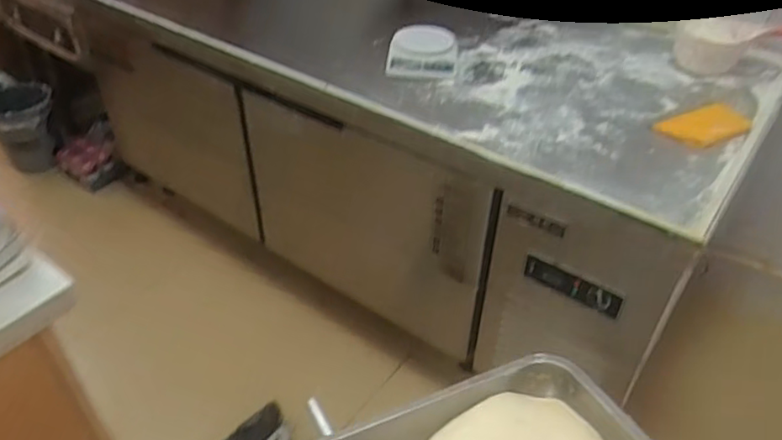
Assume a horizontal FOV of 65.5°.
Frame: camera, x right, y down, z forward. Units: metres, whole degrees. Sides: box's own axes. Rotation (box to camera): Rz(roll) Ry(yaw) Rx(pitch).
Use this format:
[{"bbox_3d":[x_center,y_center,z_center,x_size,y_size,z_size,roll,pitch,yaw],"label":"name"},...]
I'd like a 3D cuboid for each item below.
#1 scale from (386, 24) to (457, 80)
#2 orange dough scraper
[{"bbox_3d":[0.073,-0.382,1.370,0.150,0.038,0.207,5,41,4],"label":"scale"},{"bbox_3d":[0.602,-0.181,1.169,0.169,0.004,0.102,-21,47,-18],"label":"orange dough scraper"}]

